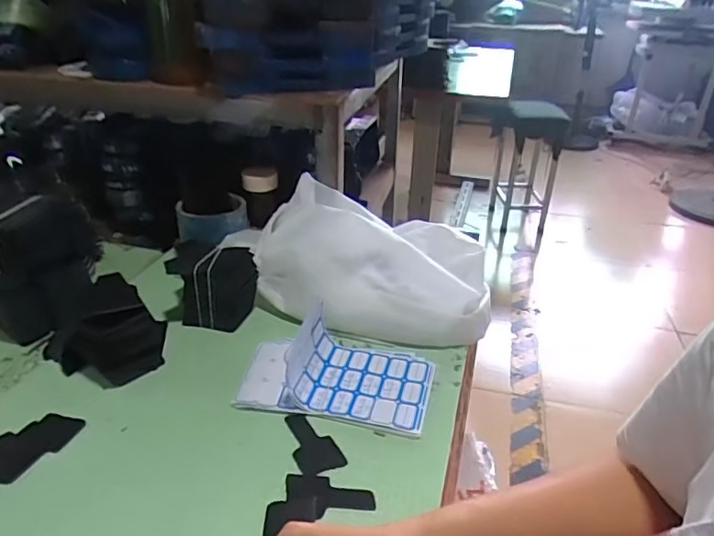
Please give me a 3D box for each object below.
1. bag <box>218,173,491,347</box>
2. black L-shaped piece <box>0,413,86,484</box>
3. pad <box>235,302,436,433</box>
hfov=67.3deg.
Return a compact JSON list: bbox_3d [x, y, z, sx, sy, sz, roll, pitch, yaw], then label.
[{"bbox_3d":[0.000,-0.023,0.780,0.379,0.135,0.212,7,31,9],"label":"bag"},{"bbox_3d":[-0.354,0.174,0.559,0.104,0.004,0.089,18,34,26],"label":"black L-shaped piece"},{"bbox_3d":[-0.022,0.111,0.632,0.218,0.058,0.141,7,31,10],"label":"pad"}]

